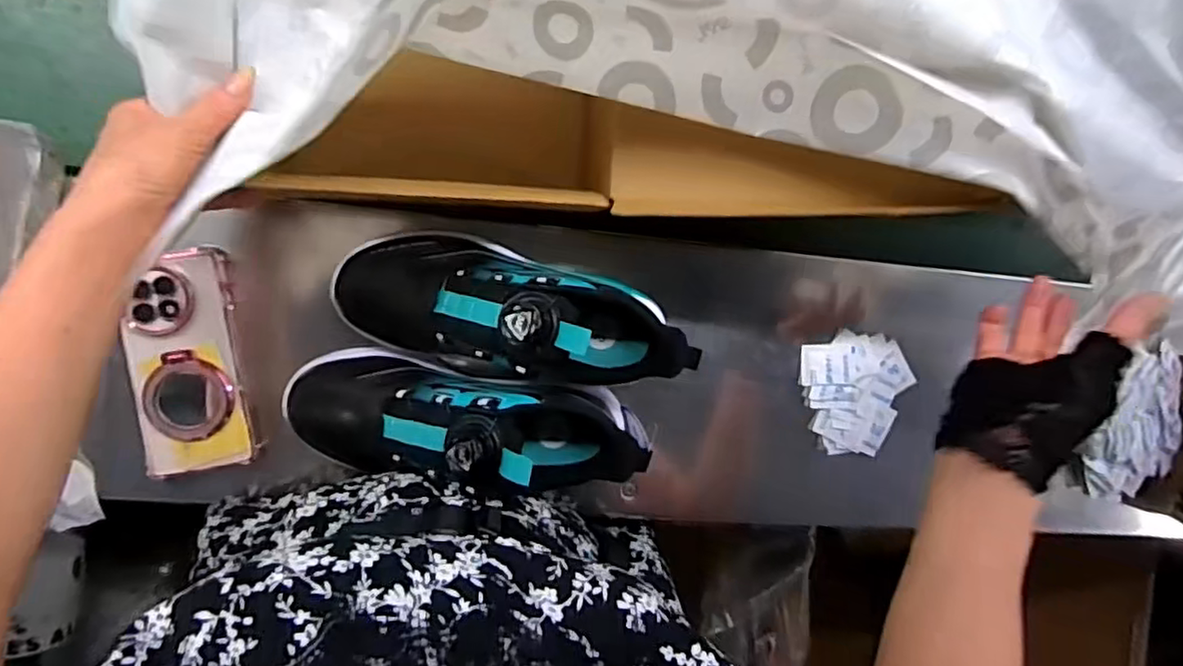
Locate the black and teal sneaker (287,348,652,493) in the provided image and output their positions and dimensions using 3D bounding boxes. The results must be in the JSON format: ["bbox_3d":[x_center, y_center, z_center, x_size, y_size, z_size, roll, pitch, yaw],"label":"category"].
[{"bbox_3d":[-0.091,0.069,0.457,0.255,0.114,0.084,8,91,4],"label":"black and teal sneaker"}]

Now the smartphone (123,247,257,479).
[{"bbox_3d":[-0.296,0.022,0.472,0.072,0.015,0.158,-7,93,-8],"label":"smartphone"}]

